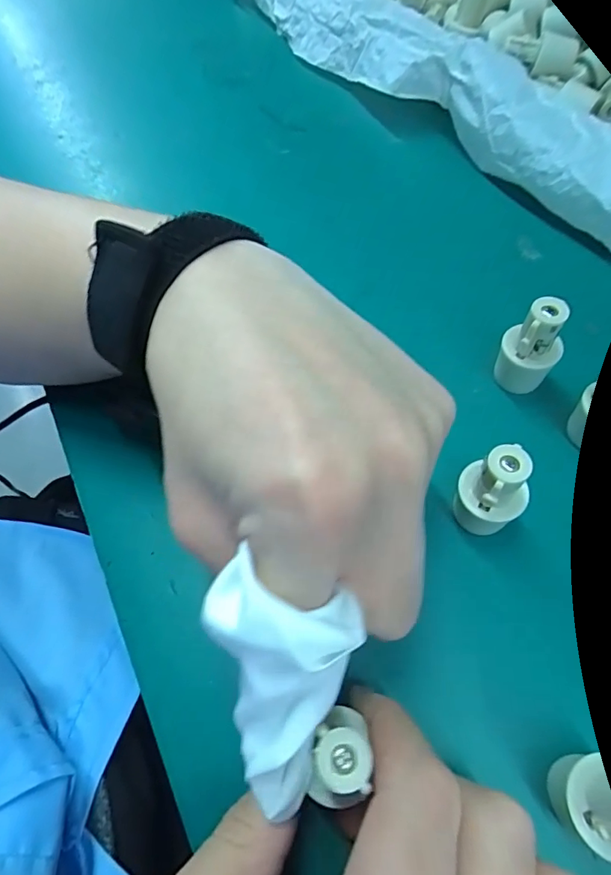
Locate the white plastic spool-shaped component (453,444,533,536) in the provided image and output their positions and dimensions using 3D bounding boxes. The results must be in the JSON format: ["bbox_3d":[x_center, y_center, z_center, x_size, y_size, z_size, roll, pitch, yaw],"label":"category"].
[{"bbox_3d":[0.066,0.022,0.171,0.019,0.043,0.018,-2,60,3],"label":"white plastic spool-shaped component"}]

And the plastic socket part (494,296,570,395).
[{"bbox_3d":[0.093,-0.036,0.198,0.020,0.041,0.021,-2,60,3],"label":"plastic socket part"}]

